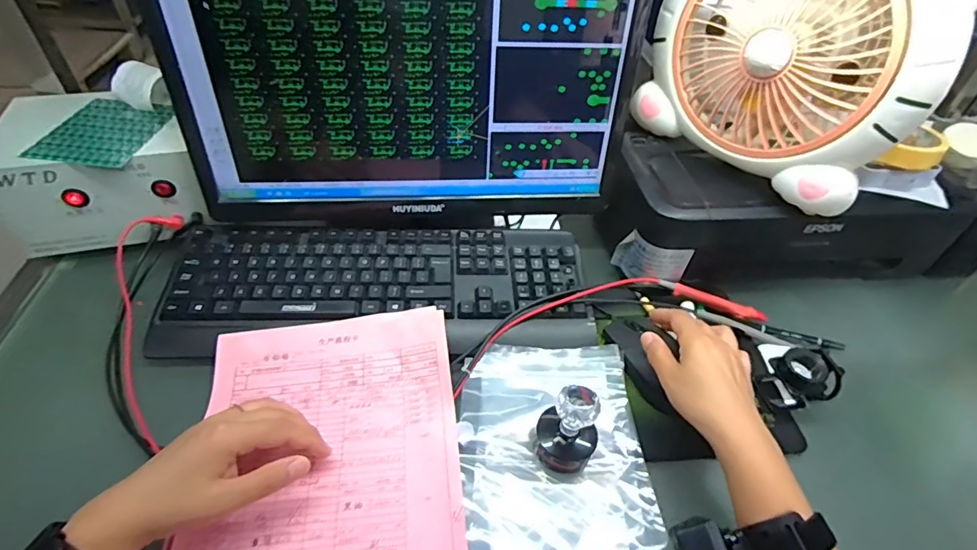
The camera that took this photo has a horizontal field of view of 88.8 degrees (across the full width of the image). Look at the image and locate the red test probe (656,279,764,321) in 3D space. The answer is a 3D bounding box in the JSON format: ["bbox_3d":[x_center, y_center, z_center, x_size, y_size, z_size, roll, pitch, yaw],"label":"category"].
[{"bbox_3d":[0.254,0.028,0.565,0.122,0.019,0.016,15,46,8],"label":"red test probe"}]

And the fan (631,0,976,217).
[{"bbox_3d":[0.280,-0.217,0.469,0.092,0.230,0.252,-23,52,-26],"label":"fan"}]

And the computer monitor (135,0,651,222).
[{"bbox_3d":[-0.077,-0.179,0.481,0.429,0.311,0.059,-1,46,-7],"label":"computer monitor"}]

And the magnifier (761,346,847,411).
[{"bbox_3d":[0.302,0.099,0.487,0.047,0.055,0.059,-19,51,-23],"label":"magnifier"}]

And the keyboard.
[{"bbox_3d":[-0.109,0.012,0.534,0.432,0.032,0.152,0,46,-6],"label":"keyboard"}]

